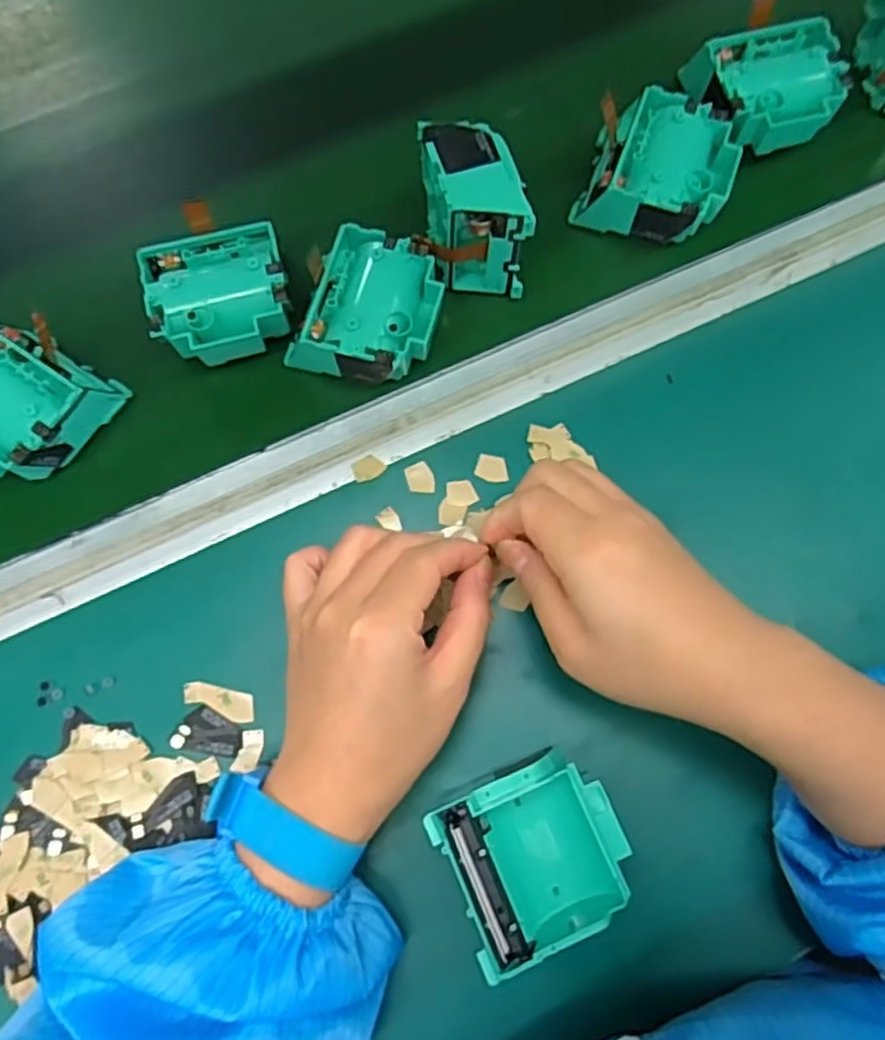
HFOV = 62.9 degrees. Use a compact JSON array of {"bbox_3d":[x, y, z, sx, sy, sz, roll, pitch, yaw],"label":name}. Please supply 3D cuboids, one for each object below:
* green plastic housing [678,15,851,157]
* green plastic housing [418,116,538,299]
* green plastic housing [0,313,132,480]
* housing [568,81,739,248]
[{"bbox_3d":[0.190,-0.252,0.431,0.078,0.040,0.067,-6,76,-1],"label":"green plastic housing"},{"bbox_3d":[0.016,-0.167,0.395,0.052,0.075,0.067,-6,76,-1],"label":"green plastic housing"},{"bbox_3d":[-0.225,-0.061,0.392,0.074,0.045,0.079,33,78,8],"label":"green plastic housing"},{"bbox_3d":[0.124,-0.200,0.418,0.079,0.041,0.072,17,77,5],"label":"housing"}]

